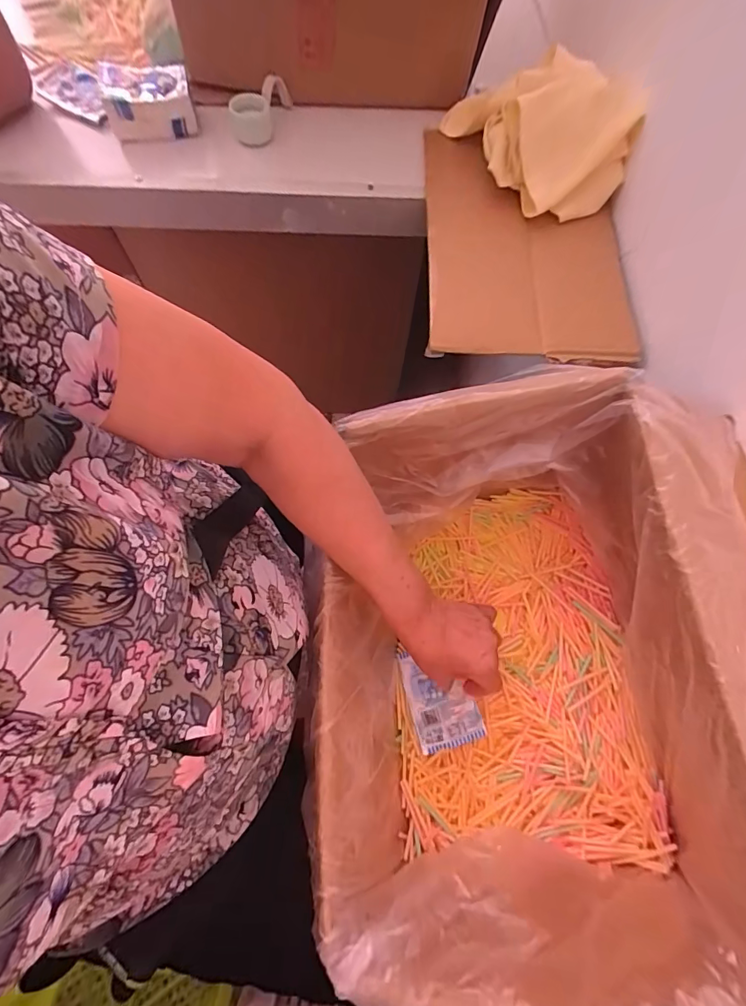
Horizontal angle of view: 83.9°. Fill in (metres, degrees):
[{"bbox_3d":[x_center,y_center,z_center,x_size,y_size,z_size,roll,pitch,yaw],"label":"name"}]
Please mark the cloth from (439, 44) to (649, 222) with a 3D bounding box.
[{"bbox_3d":[0.203,-0.455,0.496,0.134,0.096,0.211,-24,72,-12],"label":"cloth"}]

